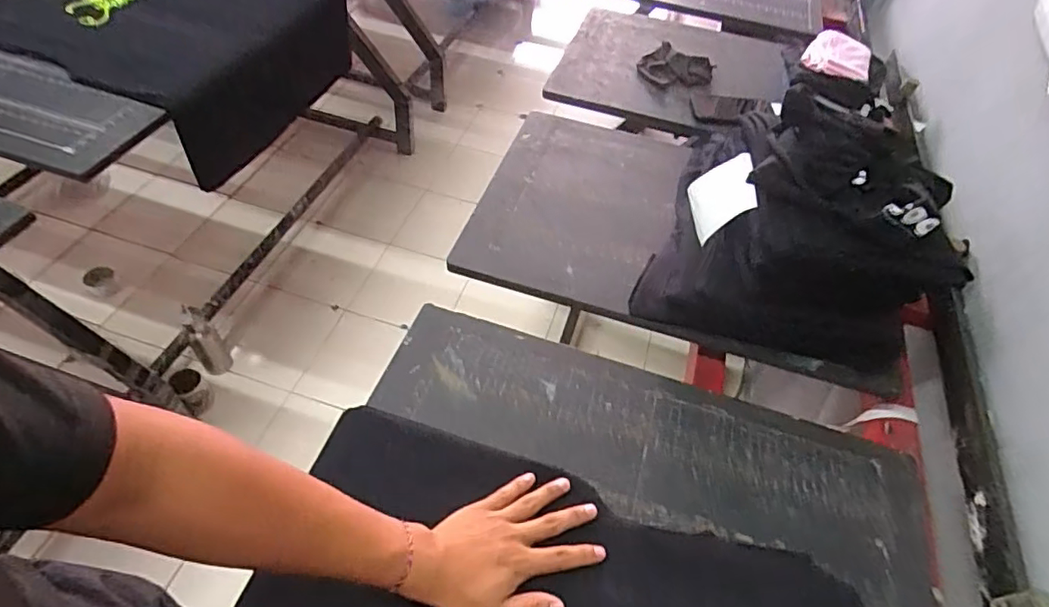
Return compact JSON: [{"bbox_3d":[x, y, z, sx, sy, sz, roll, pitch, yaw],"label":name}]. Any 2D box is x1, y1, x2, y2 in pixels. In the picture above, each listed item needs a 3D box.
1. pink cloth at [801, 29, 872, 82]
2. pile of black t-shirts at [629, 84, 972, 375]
[{"bbox_3d":[0.555,-0.439,1.012,0.114,0.039,0.112,24,50,13],"label":"pink cloth"},{"bbox_3d":[0.352,-0.120,0.734,0.316,0.213,0.331,20,50,13],"label":"pile of black t-shirts"}]

